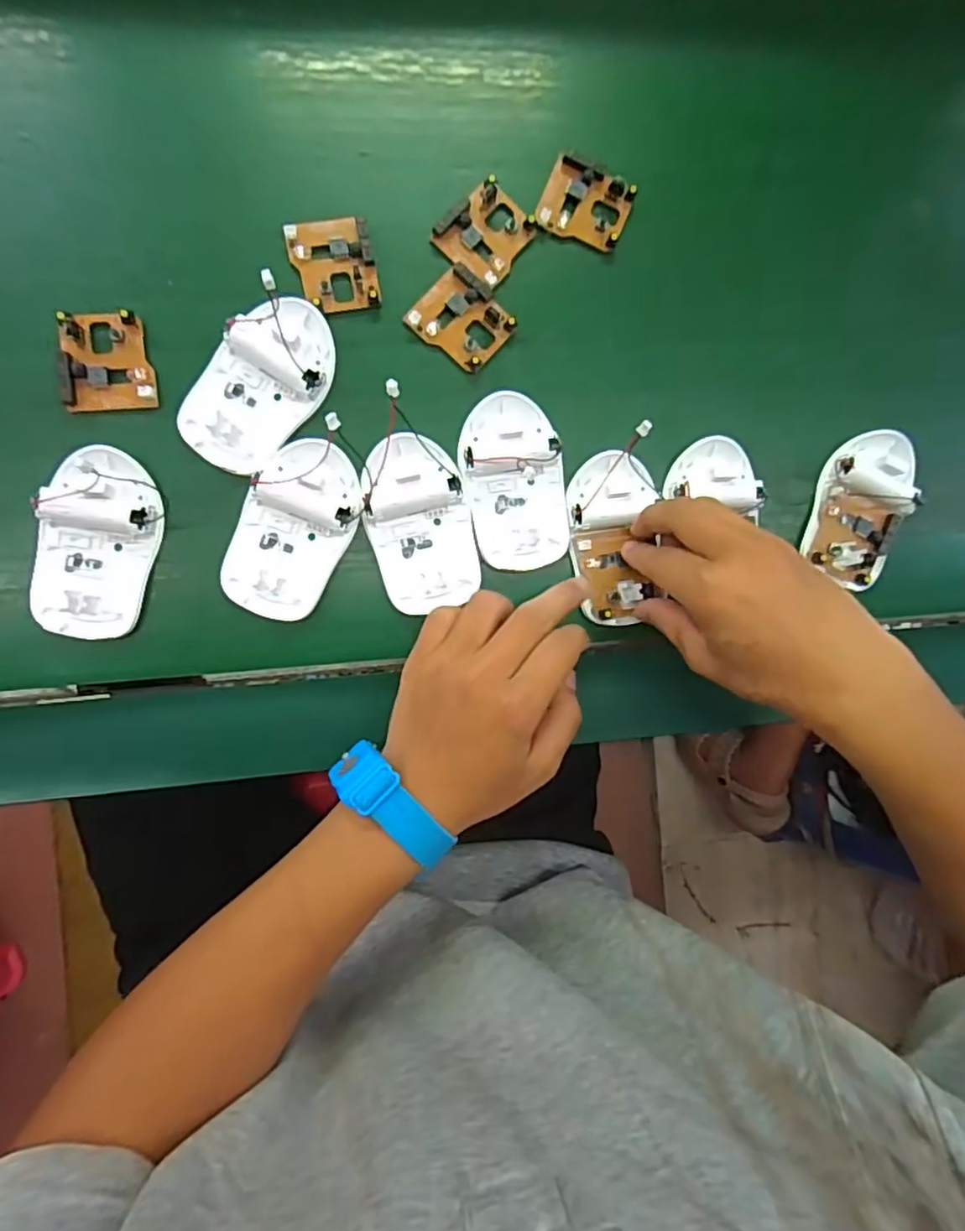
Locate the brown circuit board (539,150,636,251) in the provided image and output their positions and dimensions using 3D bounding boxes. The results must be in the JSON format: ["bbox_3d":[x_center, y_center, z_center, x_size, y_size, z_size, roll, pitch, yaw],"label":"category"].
[{"bbox_3d":[0.060,-0.236,0.365,0.048,0.013,0.041,20,87,-7],"label":"brown circuit board"}]

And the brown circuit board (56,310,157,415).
[{"bbox_3d":[-0.197,-0.133,0.332,0.044,0.008,0.049,-7,90,-7],"label":"brown circuit board"}]

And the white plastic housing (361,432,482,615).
[{"bbox_3d":[-0.034,-0.051,0.349,0.055,0.017,0.093,-16,92,-7],"label":"white plastic housing"}]

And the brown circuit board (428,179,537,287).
[{"bbox_3d":[0.002,-0.217,0.358,0.044,0.008,0.051,38,85,-6],"label":"brown circuit board"}]

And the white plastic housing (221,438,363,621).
[{"bbox_3d":[-0.101,-0.047,0.341,0.056,0.016,0.096,27,86,-6],"label":"white plastic housing"}]

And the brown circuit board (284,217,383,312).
[{"bbox_3d":[-0.081,-0.192,0.348,0.044,0.008,0.049,-11,91,-7],"label":"brown circuit board"}]

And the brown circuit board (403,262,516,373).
[{"bbox_3d":[-0.011,-0.166,0.356,0.048,0.012,0.044,40,85,-5],"label":"brown circuit board"}]

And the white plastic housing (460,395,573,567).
[{"bbox_3d":[0.020,-0.075,0.356,0.056,0.015,0.096,-14,91,-7],"label":"white plastic housing"}]

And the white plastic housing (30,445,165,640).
[{"bbox_3d":[-0.201,-0.038,0.328,0.056,0.014,0.096,13,88,-7],"label":"white plastic housing"}]

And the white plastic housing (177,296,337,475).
[{"bbox_3d":[-0.119,-0.124,0.341,0.056,0.016,0.096,35,85,-6],"label":"white plastic housing"}]

